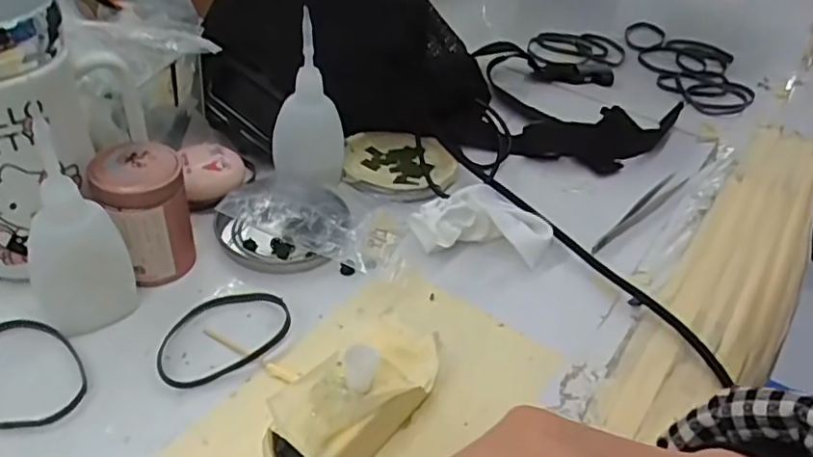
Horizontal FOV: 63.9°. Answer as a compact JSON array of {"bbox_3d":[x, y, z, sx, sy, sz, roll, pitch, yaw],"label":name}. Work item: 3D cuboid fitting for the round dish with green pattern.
[{"bbox_3d":[-0.005,-0.044,0.456,0.075,0.015,0.077,4,40,-3],"label":"round dish with green pattern"}]

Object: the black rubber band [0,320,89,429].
[{"bbox_3d":[-0.179,0.065,0.301,0.048,0.004,0.067,-29,51,-35],"label":"black rubber band"}]

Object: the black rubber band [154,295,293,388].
[{"bbox_3d":[-0.092,0.052,0.330,0.070,0.006,0.048,-21,47,-29],"label":"black rubber band"}]

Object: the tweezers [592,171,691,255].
[{"bbox_3d":[0.160,-0.013,0.444,0.013,0.006,0.130,34,47,29],"label":"tweezers"}]

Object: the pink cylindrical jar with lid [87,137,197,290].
[{"bbox_3d":[-0.141,-0.009,0.349,0.044,0.065,0.046,-19,46,-27],"label":"pink cylindrical jar with lid"}]

